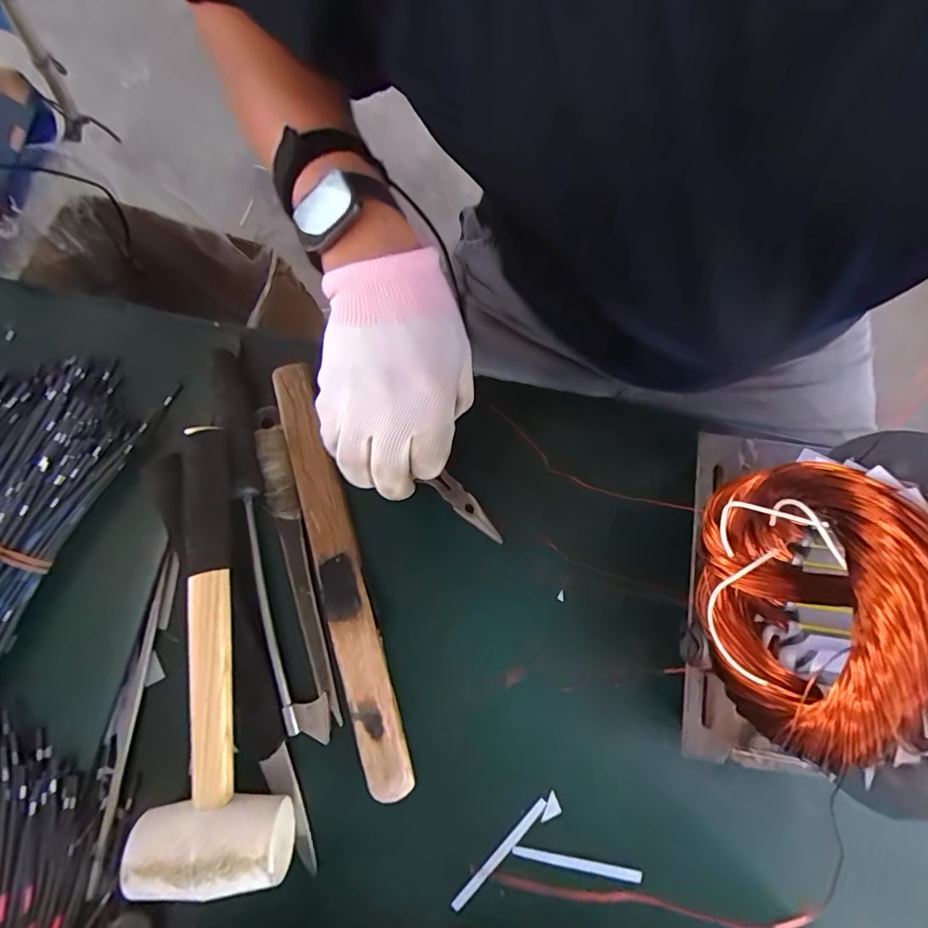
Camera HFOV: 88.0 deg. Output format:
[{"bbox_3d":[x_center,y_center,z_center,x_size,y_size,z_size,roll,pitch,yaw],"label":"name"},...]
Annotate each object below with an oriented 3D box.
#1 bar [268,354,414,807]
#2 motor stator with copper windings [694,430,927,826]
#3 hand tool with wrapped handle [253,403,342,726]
[{"bbox_3d":[-0.079,0.066,0.311,0.028,0.018,0.274,-16,79,-4],"label":"bar"},{"bbox_3d":[0.189,0.056,0.201,0.124,0.119,0.129,9,79,1],"label":"motor stator with copper windings"},{"bbox_3d":[-0.113,0.061,0.317,0.021,0.017,0.206,-13,79,-4],"label":"hand tool with wrapped handle"}]

